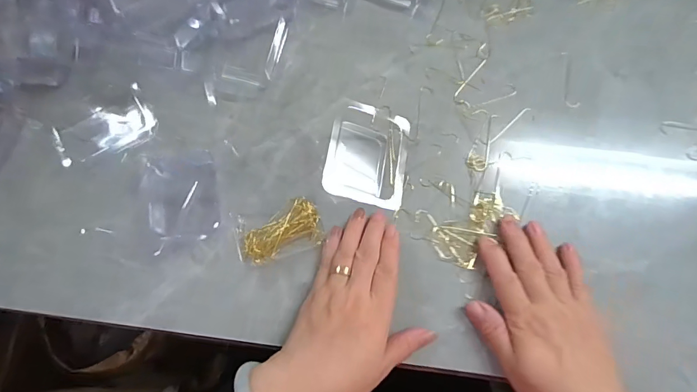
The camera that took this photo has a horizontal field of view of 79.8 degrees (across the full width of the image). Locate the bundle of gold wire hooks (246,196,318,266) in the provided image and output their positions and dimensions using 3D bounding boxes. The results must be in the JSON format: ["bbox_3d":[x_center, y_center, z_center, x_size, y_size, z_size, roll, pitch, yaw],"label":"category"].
[{"bbox_3d":[-0.058,0.034,0.374,0.071,0.013,0.036,-34,76,-10],"label":"bundle of gold wire hooks"}]

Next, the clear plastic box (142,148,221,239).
[{"bbox_3d":[-0.153,0.000,0.384,0.063,0.014,0.080,-11,73,-3],"label":"clear plastic box"}]

